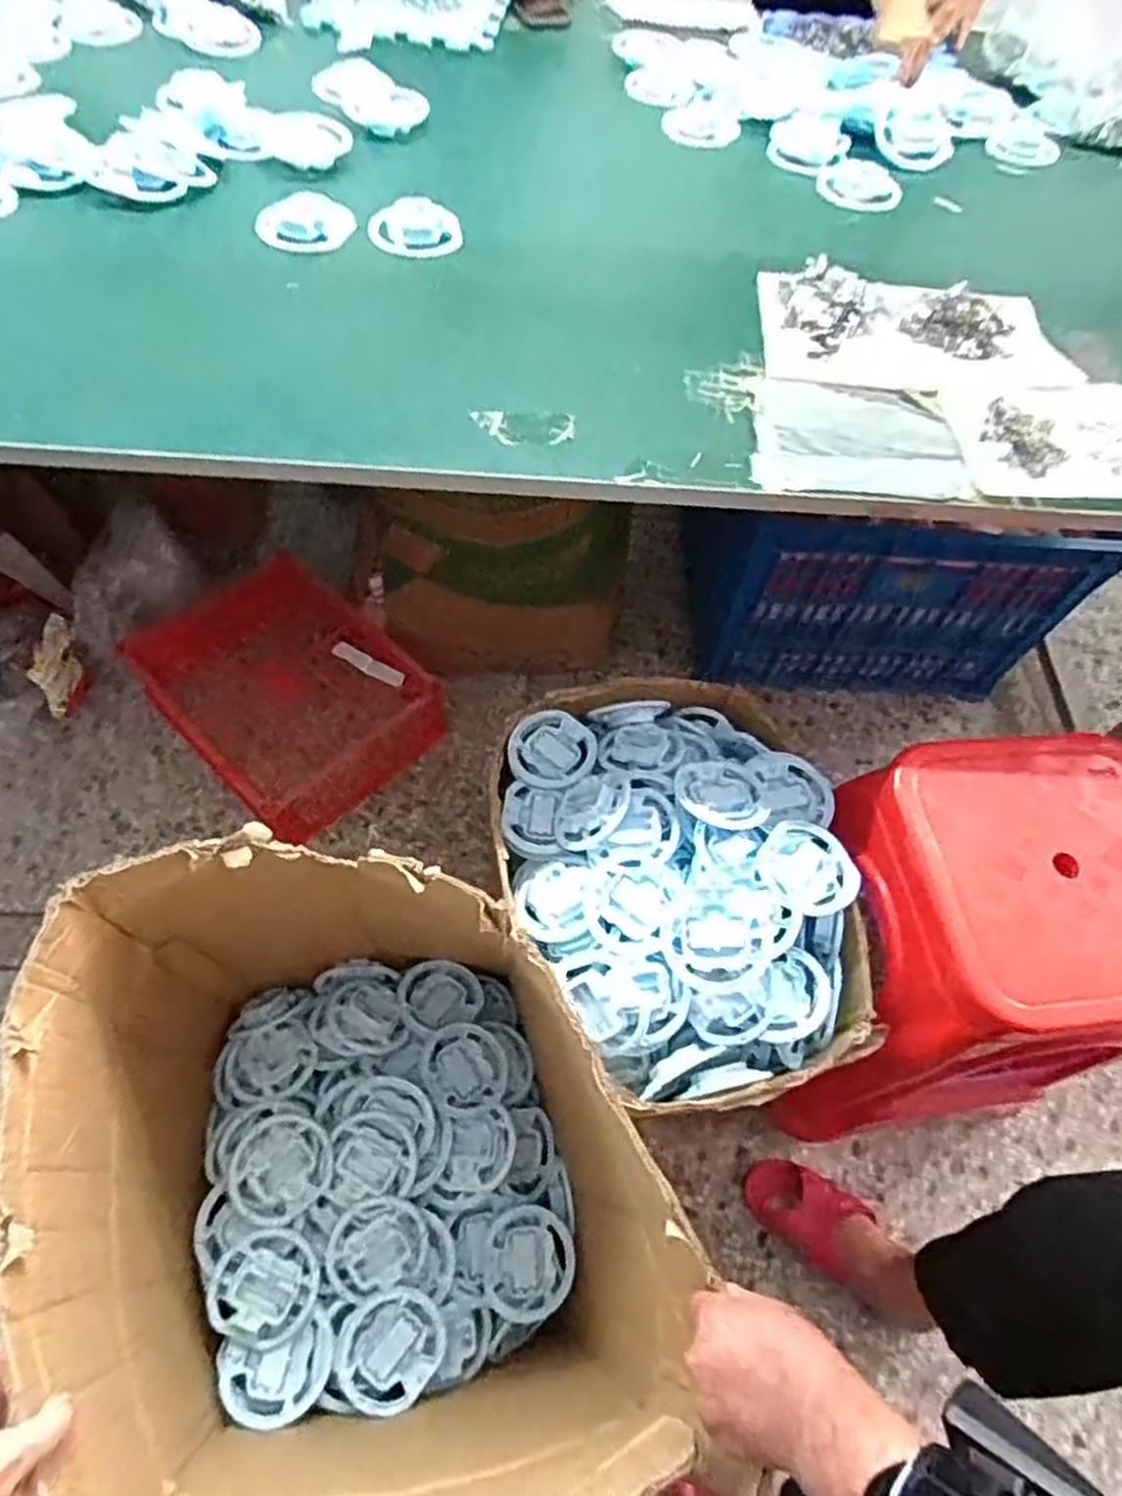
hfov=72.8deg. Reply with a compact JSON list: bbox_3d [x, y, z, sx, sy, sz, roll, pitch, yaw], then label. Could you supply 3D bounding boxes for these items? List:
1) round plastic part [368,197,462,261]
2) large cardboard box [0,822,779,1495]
[{"bbox_3d":[-0.170,-0.608,0.890,0.104,0.025,0.104,0,60,-1],"label":"round plastic part"},{"bbox_3d":[-0.179,0.395,0.737,0.454,0.539,0.489,-8,61,-6],"label":"large cardboard box"}]

